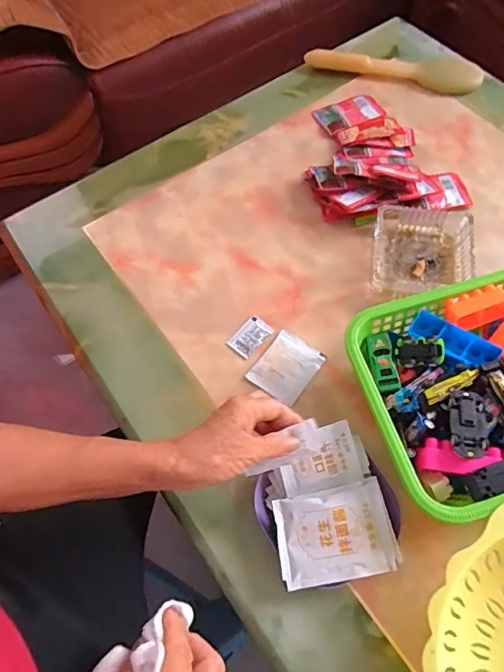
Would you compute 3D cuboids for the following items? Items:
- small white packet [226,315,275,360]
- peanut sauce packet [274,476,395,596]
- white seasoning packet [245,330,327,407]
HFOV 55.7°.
[{"bbox_3d":[-0.002,0.001,0.588,0.033,0.004,0.051,41,72,21],"label":"small white packet"},{"bbox_3d":[0.078,0.186,0.448,0.105,0.017,0.080,-10,63,-2],"label":"peanut sauce packet"},{"bbox_3d":[0.041,0.037,0.563,0.064,0.006,0.076,31,69,18],"label":"white seasoning packet"}]

